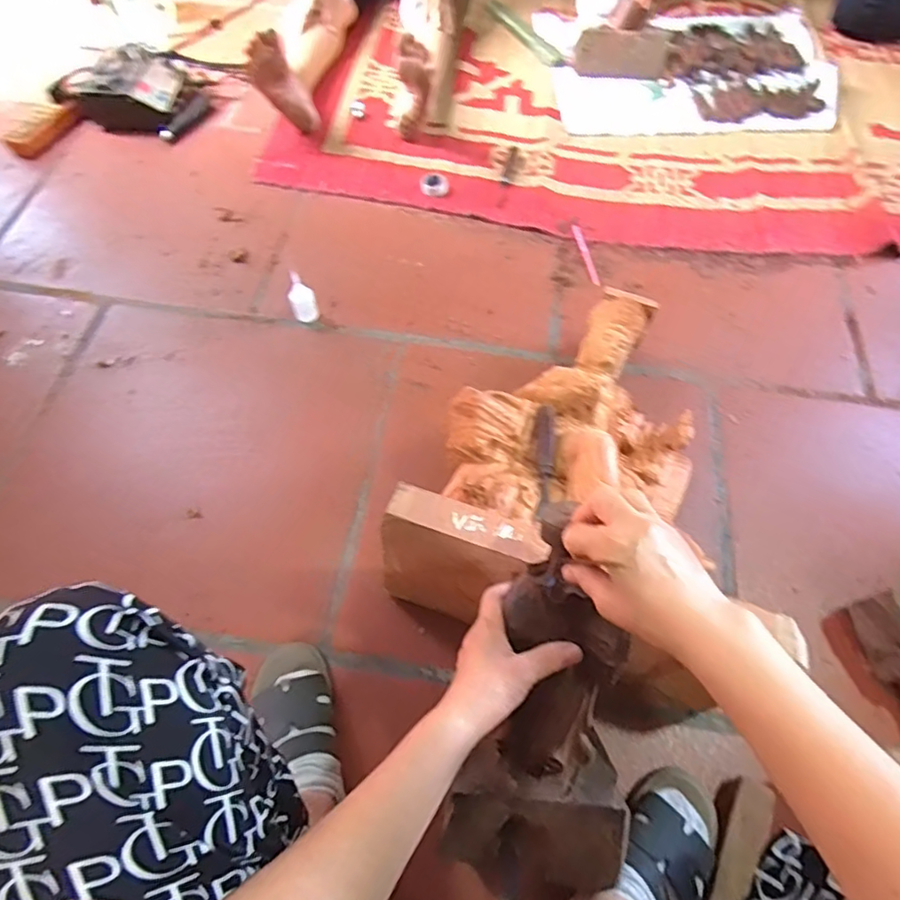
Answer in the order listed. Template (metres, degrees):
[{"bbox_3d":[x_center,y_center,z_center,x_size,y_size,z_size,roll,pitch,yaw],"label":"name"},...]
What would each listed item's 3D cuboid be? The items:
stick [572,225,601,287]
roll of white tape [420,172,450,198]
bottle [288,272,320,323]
[{"bbox_3d":[0.256,-0.371,1.074,0.014,0.004,0.161,-9,63,-5],"label":"stick"},{"bbox_3d":[-0.031,-0.532,1.130,0.057,0.023,0.058,0,63,0],"label":"roll of white tape"},{"bbox_3d":[-0.248,-0.252,0.956,0.042,0.089,0.037,-18,64,-9],"label":"bottle"}]

